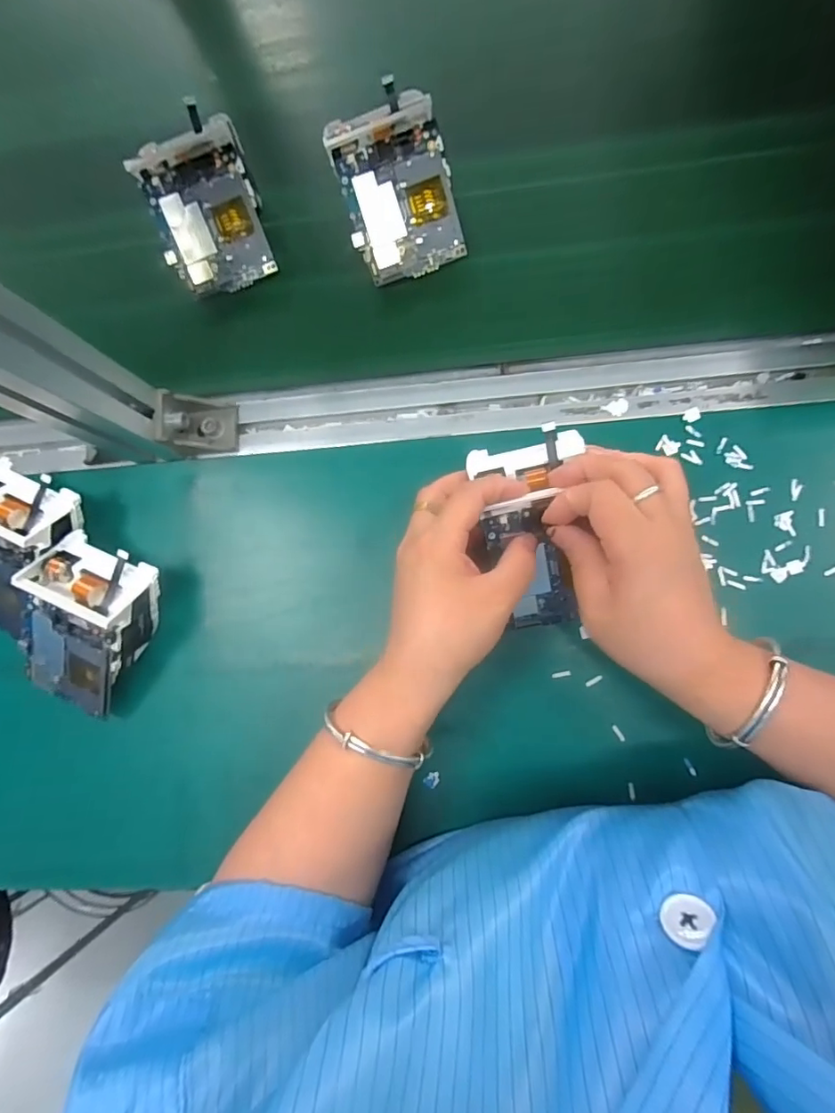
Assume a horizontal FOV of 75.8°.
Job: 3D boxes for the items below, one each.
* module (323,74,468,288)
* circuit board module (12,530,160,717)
[{"bbox_3d":[-0.015,-0.254,0.367,0.073,0.017,0.112,-16,107,6],"label":"module"},{"bbox_3d":[-0.223,0.048,0.368,0.077,0.049,0.111,20,116,10],"label":"circuit board module"}]

